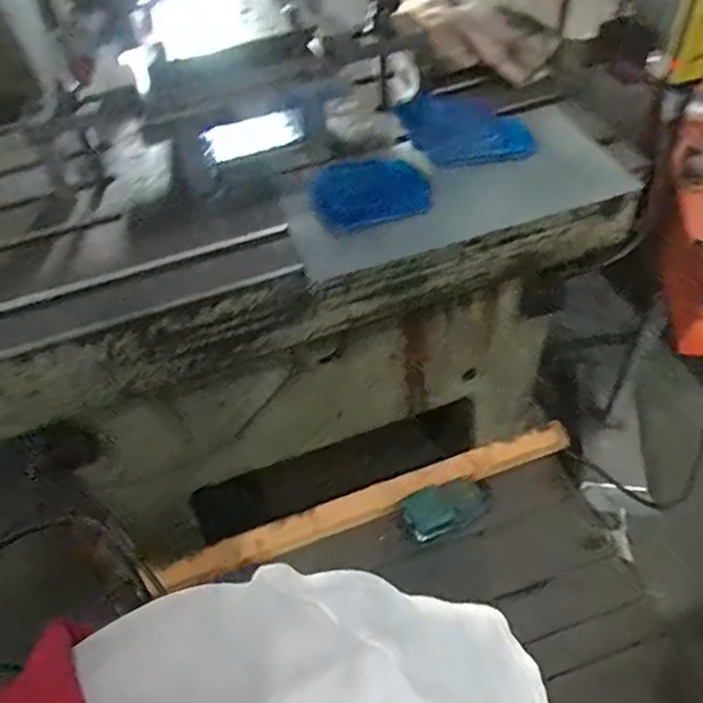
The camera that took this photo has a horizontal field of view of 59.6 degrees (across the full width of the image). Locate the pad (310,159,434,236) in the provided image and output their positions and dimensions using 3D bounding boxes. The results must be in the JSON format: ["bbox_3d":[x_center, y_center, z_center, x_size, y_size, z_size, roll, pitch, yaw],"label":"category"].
[{"bbox_3d":[0.024,-0.242,0.924,0.173,0.019,0.121,-19,70,-14],"label":"pad"}]

